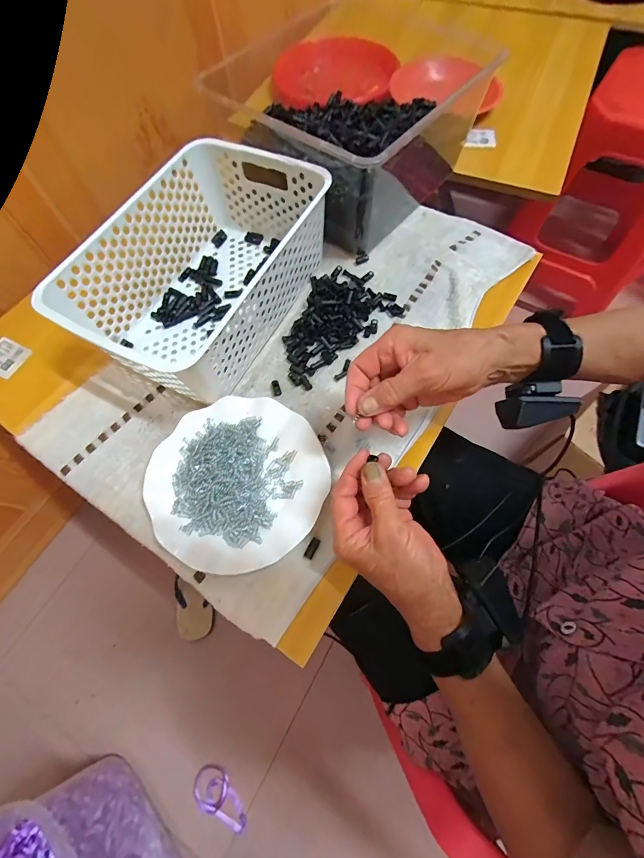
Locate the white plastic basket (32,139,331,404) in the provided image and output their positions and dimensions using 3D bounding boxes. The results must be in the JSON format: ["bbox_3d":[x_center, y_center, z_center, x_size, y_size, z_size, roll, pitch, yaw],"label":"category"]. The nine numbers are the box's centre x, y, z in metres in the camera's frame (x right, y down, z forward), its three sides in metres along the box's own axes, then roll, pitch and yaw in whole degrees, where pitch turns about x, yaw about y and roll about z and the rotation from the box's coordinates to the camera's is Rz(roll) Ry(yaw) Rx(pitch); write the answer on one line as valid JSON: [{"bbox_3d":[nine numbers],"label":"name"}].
[{"bbox_3d":[-0.144,-0.191,0.446,0.201,0.123,0.302,26,68,13],"label":"white plastic basket"}]

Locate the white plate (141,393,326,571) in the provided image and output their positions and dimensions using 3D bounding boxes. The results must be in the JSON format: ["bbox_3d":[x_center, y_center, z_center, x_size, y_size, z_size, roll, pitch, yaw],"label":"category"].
[{"bbox_3d":[-0.089,0.053,0.383,0.176,0.025,0.176,-1,64,1],"label":"white plate"}]

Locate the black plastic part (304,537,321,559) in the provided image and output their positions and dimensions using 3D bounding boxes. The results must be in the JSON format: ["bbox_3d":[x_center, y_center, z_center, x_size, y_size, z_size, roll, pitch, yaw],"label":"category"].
[{"bbox_3d":[-0.010,0.120,0.362,0.009,0.004,0.021,25,68,13],"label":"black plastic part"}]

